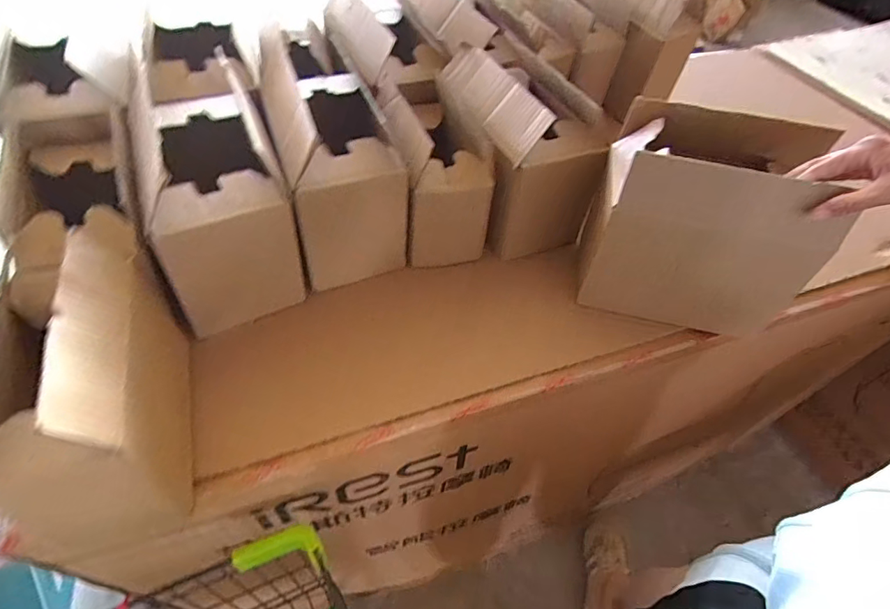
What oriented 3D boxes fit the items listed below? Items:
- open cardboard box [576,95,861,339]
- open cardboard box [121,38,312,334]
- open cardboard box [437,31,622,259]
[{"bbox_3d":[0.296,-0.099,0.564,0.219,0.206,0.148,13,52,4],"label":"open cardboard box"},{"bbox_3d":[-0.259,-0.137,0.552,0.132,0.193,0.261,-16,55,-18],"label":"open cardboard box"},{"bbox_3d":[0.096,-0.220,0.657,0.165,0.194,0.210,-11,54,-14],"label":"open cardboard box"}]

